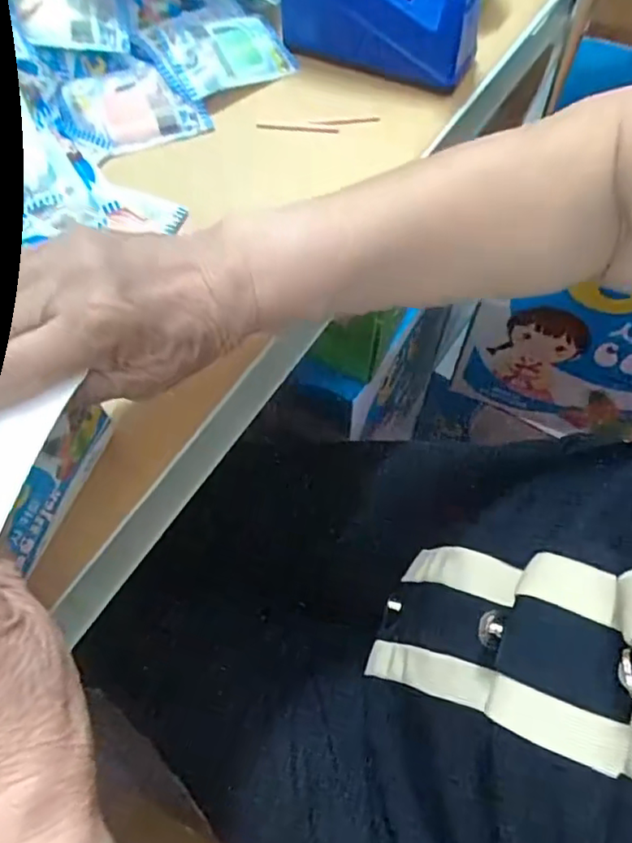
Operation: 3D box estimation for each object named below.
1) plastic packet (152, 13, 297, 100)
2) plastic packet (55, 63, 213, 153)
[{"bbox_3d":[-0.069,-0.292,0.459,0.099,0.008,0.065,-26,82,-25],"label":"plastic packet"},{"bbox_3d":[-0.135,-0.233,0.433,0.100,0.007,0.062,-20,87,-11],"label":"plastic packet"}]

